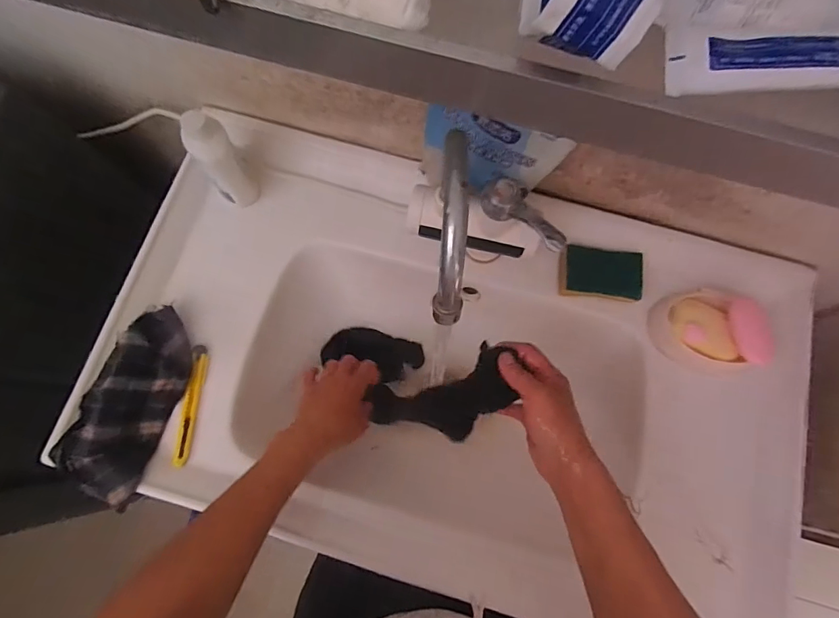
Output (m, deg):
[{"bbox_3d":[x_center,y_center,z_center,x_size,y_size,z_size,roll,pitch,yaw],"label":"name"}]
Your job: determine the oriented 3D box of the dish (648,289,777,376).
[{"bbox_3d":[0.357,0.024,0.544,0.133,0.048,0.102,-4,76,-2],"label":"dish"}]

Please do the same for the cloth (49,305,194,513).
[{"bbox_3d":[-0.335,0.103,0.518,0.099,0.053,0.209,16,76,3],"label":"cloth"}]

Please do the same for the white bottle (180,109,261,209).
[{"bbox_3d":[-0.237,-0.174,0.539,0.048,0.135,0.054,-35,79,-9],"label":"white bottle"}]

